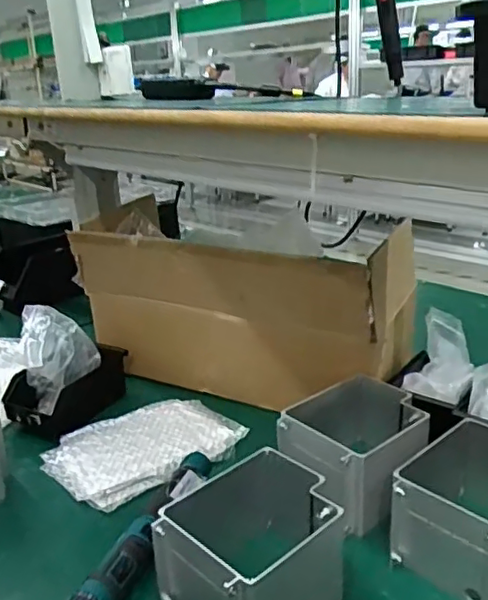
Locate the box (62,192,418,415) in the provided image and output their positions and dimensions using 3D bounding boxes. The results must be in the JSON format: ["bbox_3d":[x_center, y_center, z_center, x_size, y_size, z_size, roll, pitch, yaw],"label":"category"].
[{"bbox_3d":[-0.012,0.000,0.973,0.513,0.240,0.196,8,23,27],"label":"box"}]

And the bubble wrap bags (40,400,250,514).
[{"bbox_3d":[-0.137,0.199,0.838,0.246,0.017,0.174,-14,23,-28],"label":"bubble wrap bags"}]

